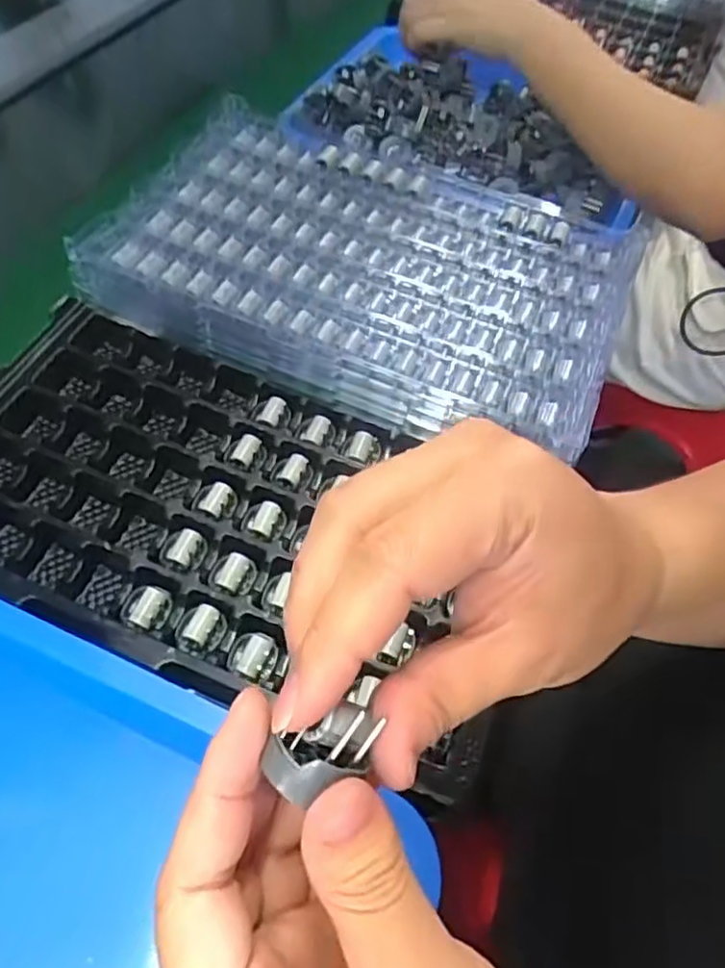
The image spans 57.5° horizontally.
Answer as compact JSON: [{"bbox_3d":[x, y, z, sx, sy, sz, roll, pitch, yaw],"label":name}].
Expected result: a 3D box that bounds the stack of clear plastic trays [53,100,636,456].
[{"bbox_3d":[0.006,-0.162,0.488,0.361,0.038,0.241,20,58,10],"label":"stack of clear plastic trays"}]

